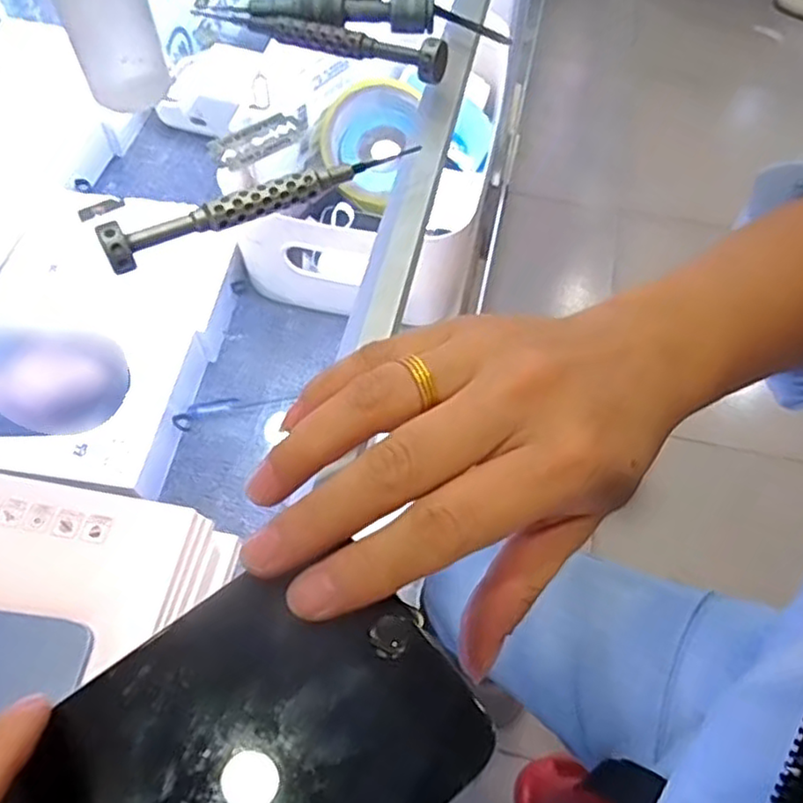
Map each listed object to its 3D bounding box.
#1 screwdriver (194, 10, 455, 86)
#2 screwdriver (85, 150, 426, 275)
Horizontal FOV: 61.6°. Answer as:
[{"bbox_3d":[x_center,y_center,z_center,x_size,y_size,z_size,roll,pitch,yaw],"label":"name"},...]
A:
[{"bbox_3d":[-0.040,-0.171,0.310,0.127,0.015,0.010,21,61,12],"label":"screwdriver"},{"bbox_3d":[-0.050,-0.079,0.256,0.126,0.015,0.012,-29,63,-17],"label":"screwdriver"}]

